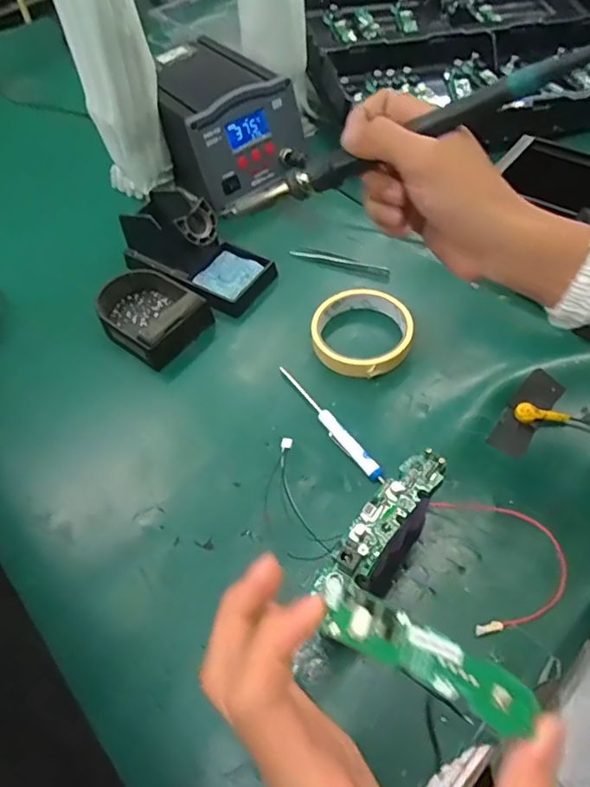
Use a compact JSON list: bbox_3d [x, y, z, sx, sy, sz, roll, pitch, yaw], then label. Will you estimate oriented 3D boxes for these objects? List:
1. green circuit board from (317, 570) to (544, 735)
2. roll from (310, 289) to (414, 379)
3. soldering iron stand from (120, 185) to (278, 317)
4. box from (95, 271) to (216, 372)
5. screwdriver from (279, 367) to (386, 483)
[{"bbox_3d":[0.045,0.089,0.187,0.079,0.008,0.019,28,62,6],"label":"green circuit board"},{"bbox_3d":[0.060,-0.055,0.495,0.088,0.021,0.089,-2,54,2],"label":"roll"},{"bbox_3d":[-0.101,-0.147,0.539,0.150,0.068,0.077,27,60,21],"label":"soldering iron stand"},{"bbox_3d":[-0.142,-0.077,0.521,0.106,0.037,0.080,31,62,23],"label":"box"},{"bbox_3d":[0.027,0.023,0.449,0.013,0.008,0.134,-32,58,-18],"label":"screwdriver"}]

